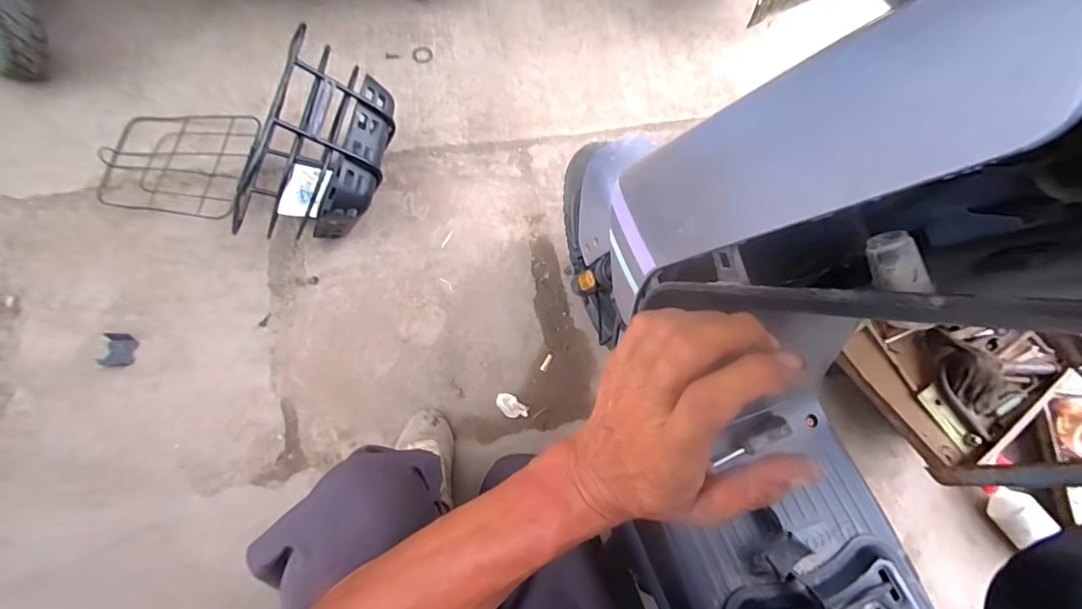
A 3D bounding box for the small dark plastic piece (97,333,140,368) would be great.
[{"bbox_3d":[-0.787,0.085,0.888,0.058,0.022,0.062,0,71,-4],"label":"small dark plastic piece"}]

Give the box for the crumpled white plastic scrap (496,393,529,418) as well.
[{"bbox_3d":[-0.055,0.193,0.894,0.064,0.011,0.035,36,73,8],"label":"crumpled white plastic scrap"}]

